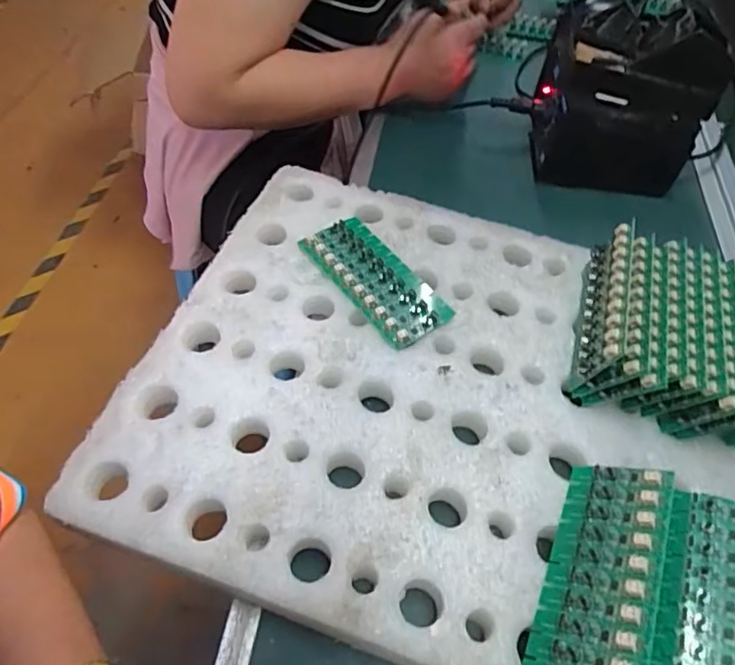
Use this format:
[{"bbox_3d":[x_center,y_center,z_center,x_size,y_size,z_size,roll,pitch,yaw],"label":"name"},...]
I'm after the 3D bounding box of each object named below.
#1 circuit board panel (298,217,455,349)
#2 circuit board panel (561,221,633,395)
[{"bbox_3d":[0.006,-0.046,0.476,0.060,0.007,0.137,-30,60,-24],"label":"circuit board panel"},{"bbox_3d":[0.180,-0.020,0.438,0.013,0.056,0.141,24,58,-3],"label":"circuit board panel"}]

